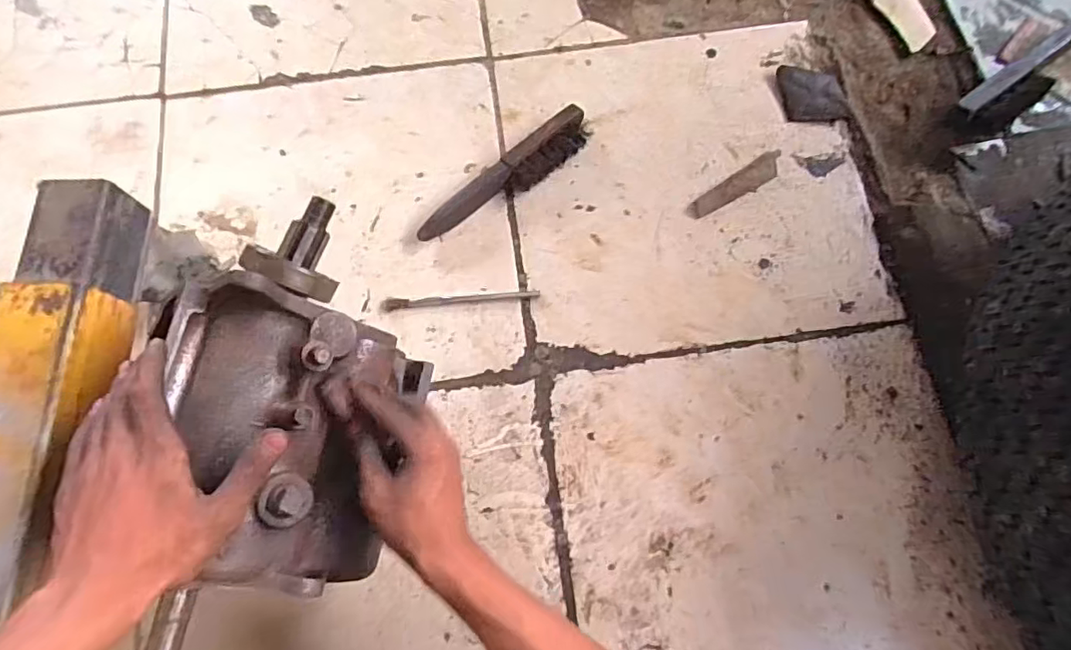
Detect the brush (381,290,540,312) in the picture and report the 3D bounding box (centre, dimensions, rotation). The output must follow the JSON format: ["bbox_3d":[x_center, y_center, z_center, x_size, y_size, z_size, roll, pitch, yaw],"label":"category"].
[{"bbox_3d":[-0.082,-0.027,0.652,0.170,0.005,0.014,-3,74,-1],"label":"brush"}]

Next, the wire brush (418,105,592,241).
[{"bbox_3d":[-0.032,-0.167,0.672,0.228,0.030,0.043,-37,77,-10],"label":"wire brush"}]

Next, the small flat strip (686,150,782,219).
[{"bbox_3d":[0.234,-0.160,0.683,0.131,0.015,0.029,-32,76,-9],"label":"small flat strip"}]

